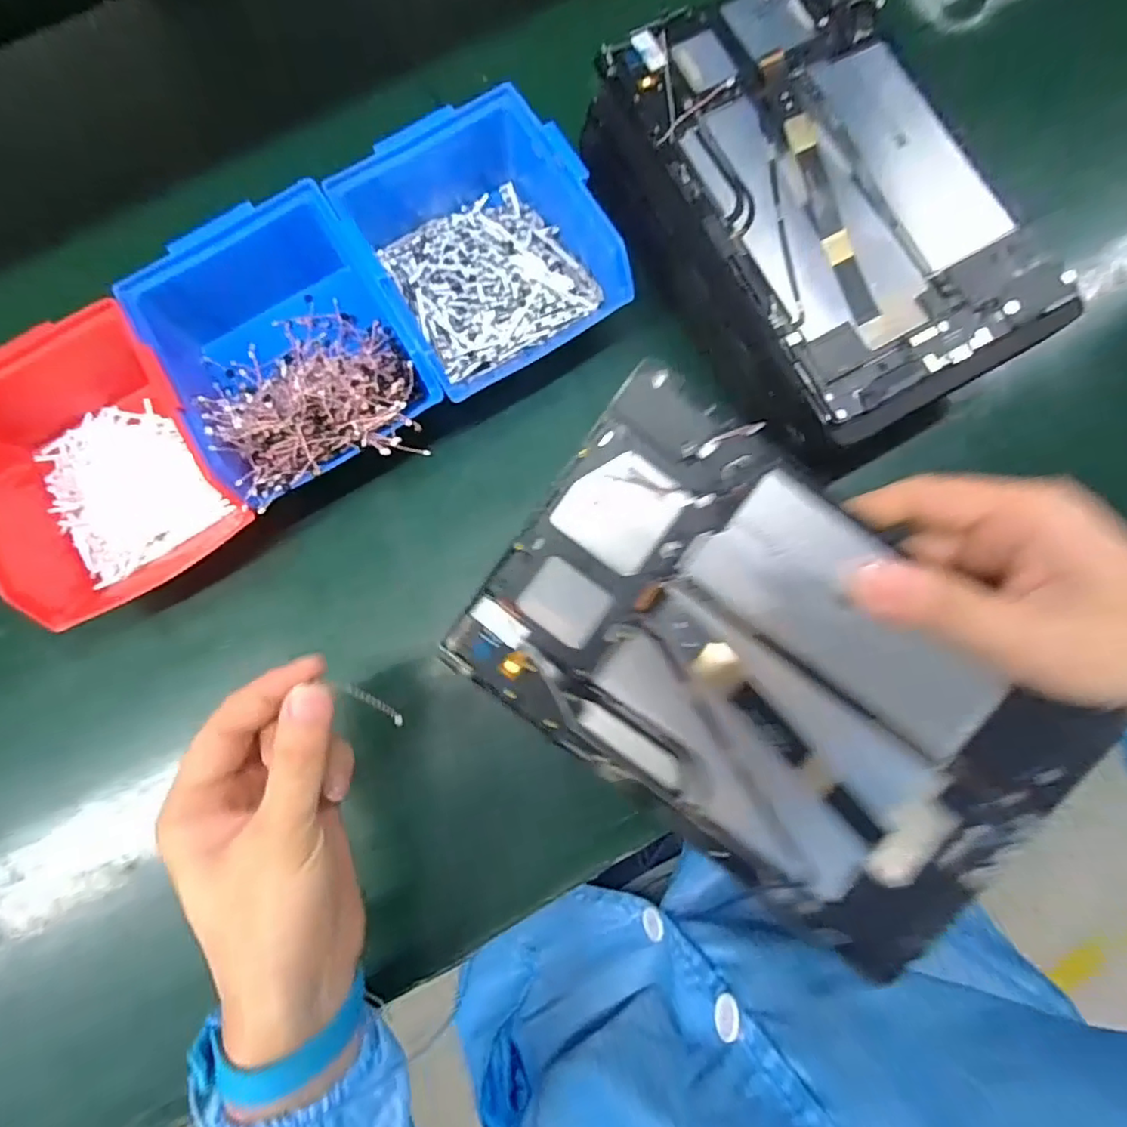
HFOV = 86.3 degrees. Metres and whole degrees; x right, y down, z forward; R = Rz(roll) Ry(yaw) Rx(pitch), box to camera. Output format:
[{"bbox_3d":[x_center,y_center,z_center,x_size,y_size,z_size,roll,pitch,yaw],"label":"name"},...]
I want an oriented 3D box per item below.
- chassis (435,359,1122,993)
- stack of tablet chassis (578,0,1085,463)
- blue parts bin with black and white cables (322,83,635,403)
[{"bbox_3d":[0.085,0.048,0.247,0.235,0.011,0.147,38,97,0],"label":"chassis"},{"bbox_3d":[0.138,-0.191,0.336,0.157,0.066,0.243,-27,80,-4],"label":"stack of tablet chassis"},{"bbox_3d":[-0.047,-0.183,0.345,0.119,0.061,0.137,-30,80,-5],"label":"blue parts bin with black and white cables"}]

